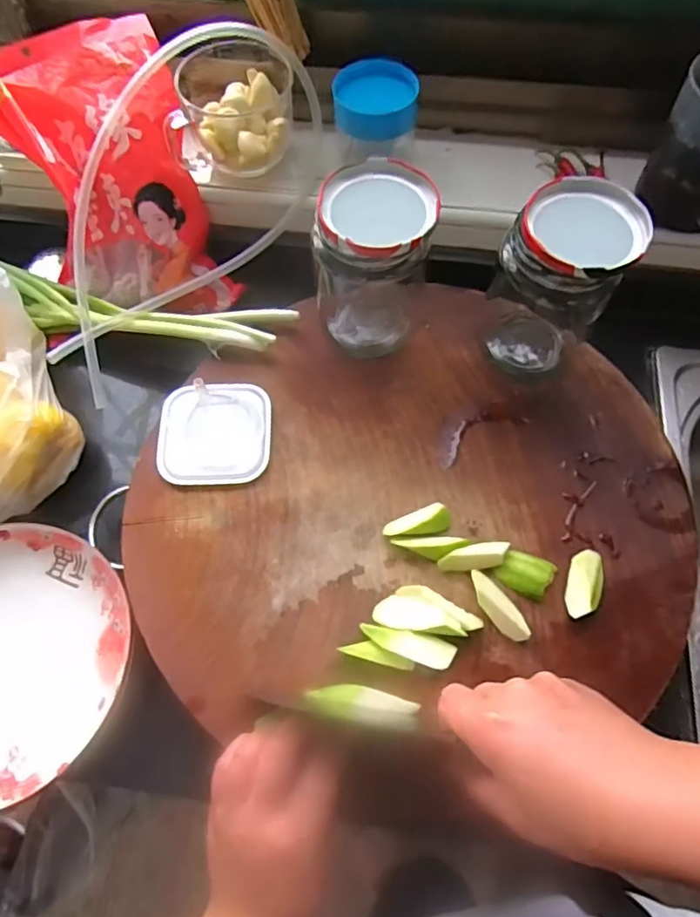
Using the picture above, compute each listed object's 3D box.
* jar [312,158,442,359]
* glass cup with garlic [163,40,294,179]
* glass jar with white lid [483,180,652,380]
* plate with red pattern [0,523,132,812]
[{"bbox_3d":[0.018,-0.150,0.472,0.084,0.150,0.084,0,66,0],"label":"jar"},{"bbox_3d":[-0.109,-0.320,0.547,0.113,0.086,0.105,0,66,0],"label":"glass cup with garlic"},{"bbox_3d":[0.155,-0.129,0.457,0.081,0.151,0.076,0,66,0],"label":"glass jar with white lid"},{"bbox_3d":[-0.271,0.153,0.444,0.198,0.039,0.196,0,66,0],"label":"plate with red pattern"}]

